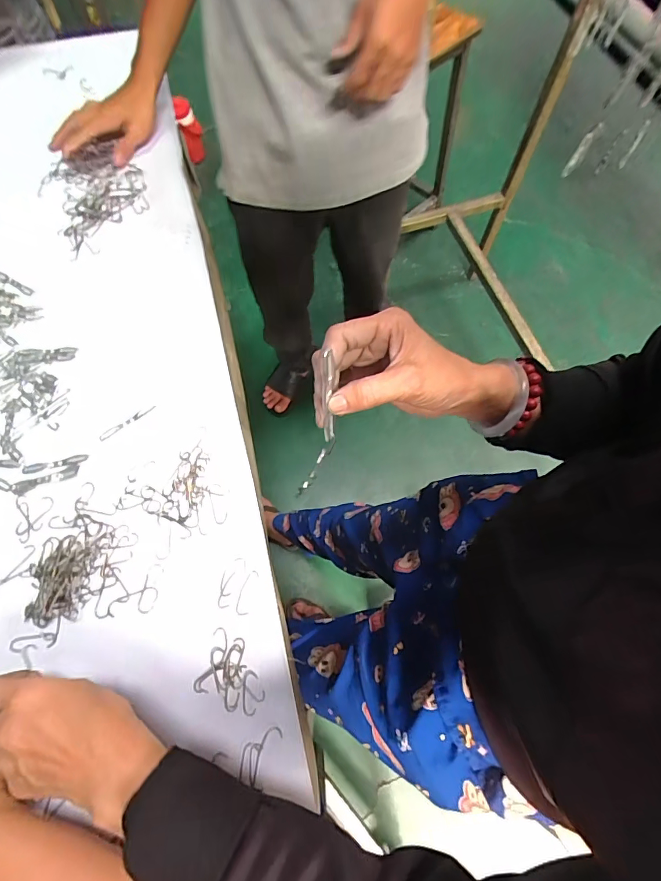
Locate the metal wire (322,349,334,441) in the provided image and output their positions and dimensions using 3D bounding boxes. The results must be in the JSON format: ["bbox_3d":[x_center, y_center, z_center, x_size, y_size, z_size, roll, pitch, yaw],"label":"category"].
[{"bbox_3d":[-0.002,-0.029,0.273,0.006,0.068,0.011,-4,41,-3],"label":"metal wire"}]

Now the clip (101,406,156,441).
[{"bbox_3d":[-0.228,-0.021,0.476,0.067,0.004,0.008,-36,73,-14],"label":"clip"}]

